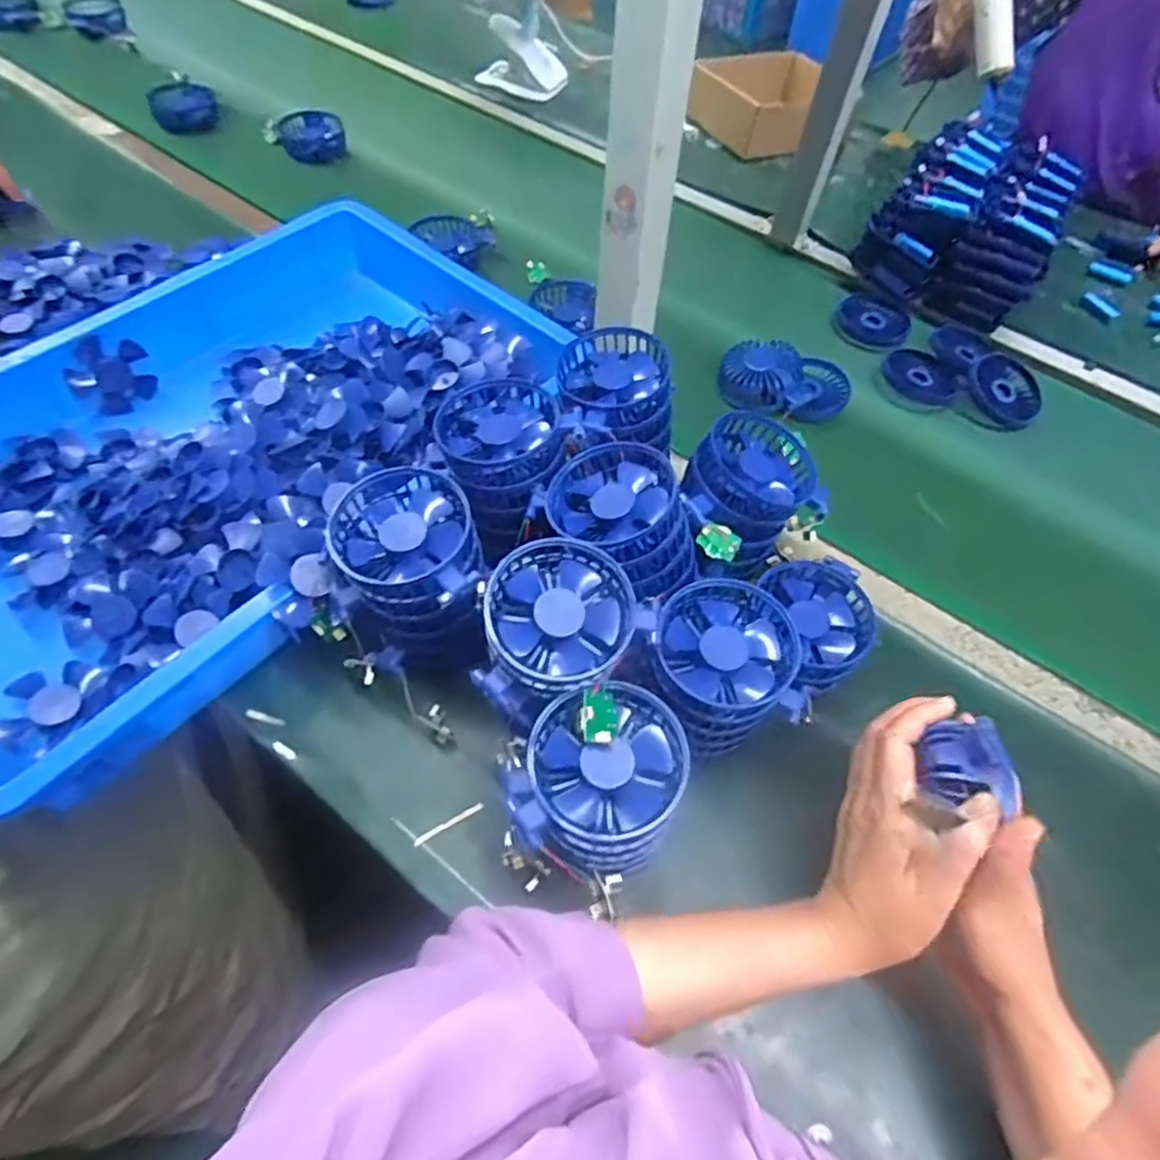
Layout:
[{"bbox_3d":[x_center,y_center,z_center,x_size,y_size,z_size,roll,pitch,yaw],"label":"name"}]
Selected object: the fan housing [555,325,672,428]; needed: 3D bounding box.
[{"bbox_3d":[0.024,-0.164,0.531,0.084,0.024,0.099,-13,58,-13],"label":"fan housing"}]

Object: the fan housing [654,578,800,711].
[{"bbox_3d":[0.097,0.040,0.440,0.090,0.023,0.083,2,55,-3],"label":"fan housing"}]

